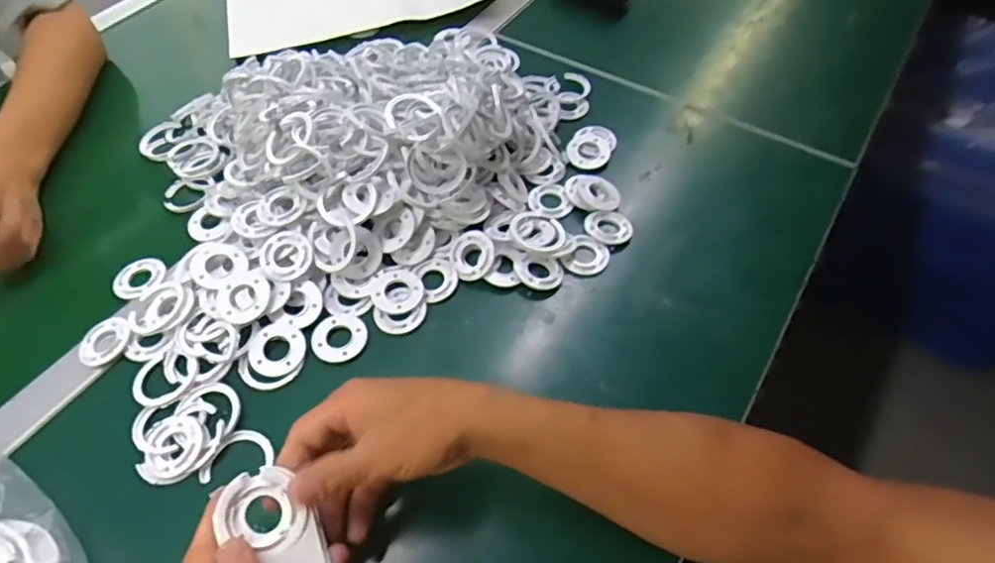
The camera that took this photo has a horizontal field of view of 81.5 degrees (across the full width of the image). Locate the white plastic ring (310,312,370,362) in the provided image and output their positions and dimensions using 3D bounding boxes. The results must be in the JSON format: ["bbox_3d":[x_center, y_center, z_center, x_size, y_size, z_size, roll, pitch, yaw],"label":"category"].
[{"bbox_3d":[-0.132,0.046,0.480,0.044,0.004,0.045,-1,55,1],"label":"white plastic ring"}]

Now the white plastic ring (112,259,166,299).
[{"bbox_3d":[-0.323,-0.004,0.520,0.048,0.008,0.042,6,55,6],"label":"white plastic ring"}]

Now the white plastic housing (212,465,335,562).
[{"bbox_3d":[-0.129,0.151,0.338,0.042,0.011,0.084,-34,84,-21],"label":"white plastic housing"}]

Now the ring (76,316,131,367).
[{"bbox_3d":[-0.326,0.049,0.478,0.039,0.007,0.042,-1,55,1],"label":"ring"}]

